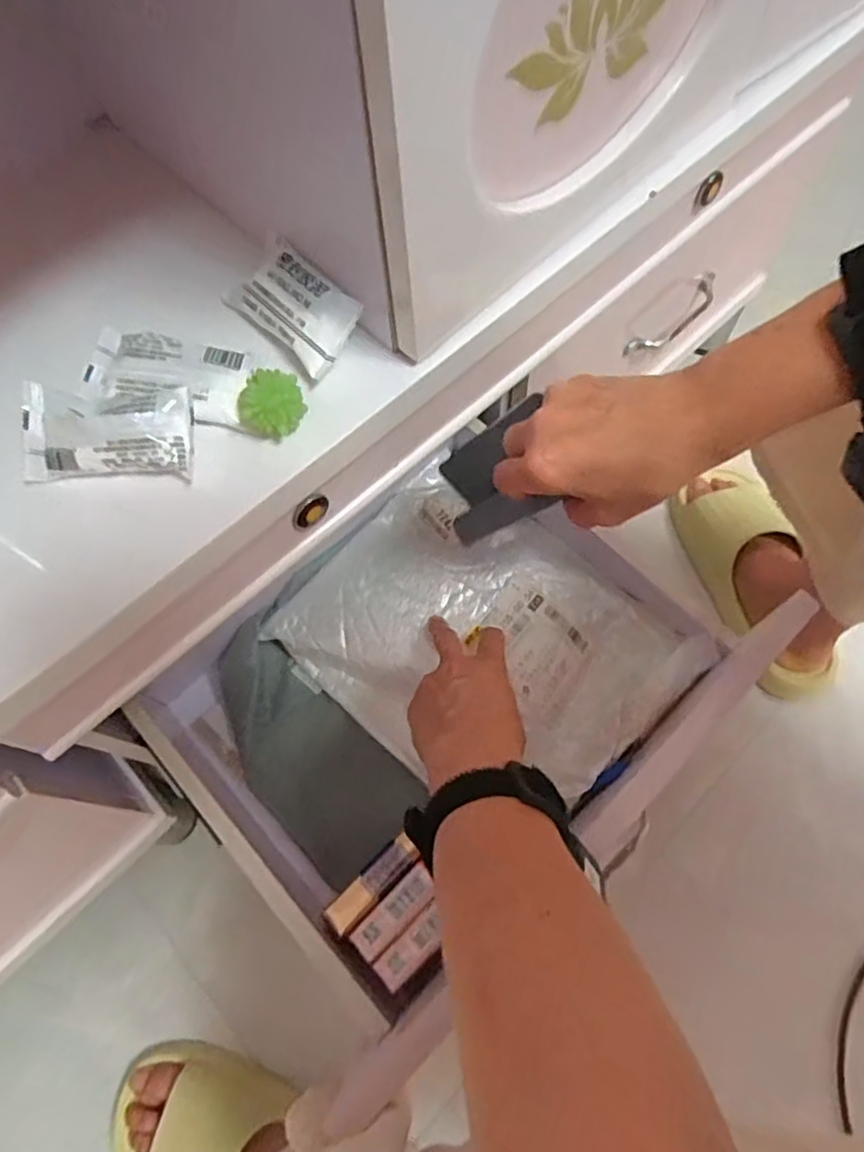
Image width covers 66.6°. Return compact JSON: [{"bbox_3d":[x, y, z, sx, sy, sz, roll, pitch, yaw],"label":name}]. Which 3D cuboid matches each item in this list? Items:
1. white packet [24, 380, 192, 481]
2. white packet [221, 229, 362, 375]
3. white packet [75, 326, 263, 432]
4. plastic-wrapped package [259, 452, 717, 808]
[{"bbox_3d":[-0.170,-0.076,0.343,0.088,0.026,0.042,1,66,3],"label":"white packet"},{"bbox_3d":[-0.080,-0.156,0.377,0.089,0.016,0.047,44,95,17],"label":"white packet"},{"bbox_3d":[-0.146,-0.111,0.362,0.092,0.017,0.044,11,67,7],"label":"white packet"},{"bbox_3d":[0.038,0.051,0.523,0.270,0.041,0.212,39,73,17],"label":"plastic-wrapped package"}]

